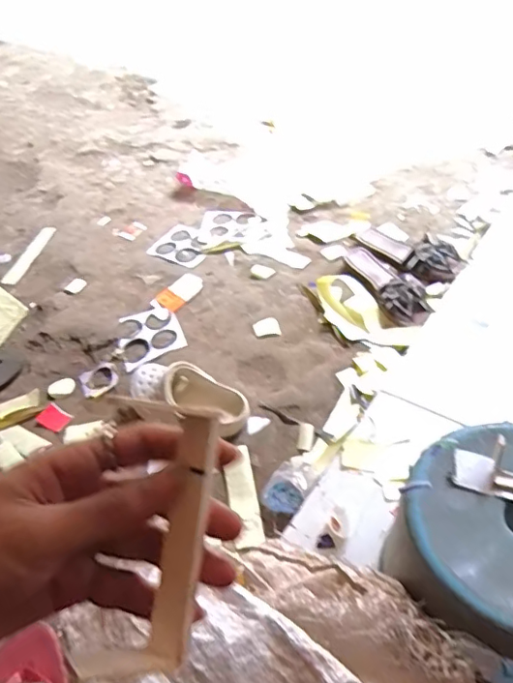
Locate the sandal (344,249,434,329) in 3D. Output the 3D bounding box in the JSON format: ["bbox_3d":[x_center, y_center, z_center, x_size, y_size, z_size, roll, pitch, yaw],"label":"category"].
[{"bbox_3d":[0.269,-0.129,1.155,0.089,0.050,0.259,-23,47,-17],"label":"sandal"}]

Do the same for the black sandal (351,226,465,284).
[{"bbox_3d":[0.334,-0.207,1.223,0.254,0.057,0.105,29,54,30],"label":"black sandal"}]

